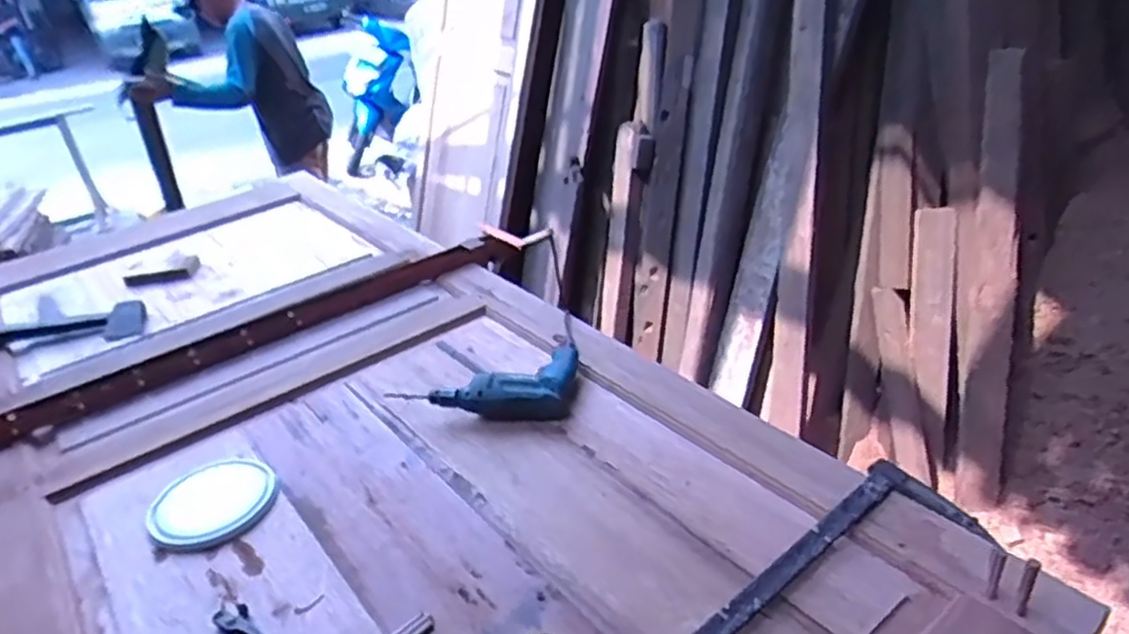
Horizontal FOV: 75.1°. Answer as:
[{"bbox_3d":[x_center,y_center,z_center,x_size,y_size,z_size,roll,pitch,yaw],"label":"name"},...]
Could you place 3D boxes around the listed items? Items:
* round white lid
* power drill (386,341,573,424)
[{"bbox_3d":[-0.508,0.264,1.060,0.180,0.011,0.168,-4,29,2],"label":"round white lid"},{"bbox_3d":[-0.125,0.108,1.226,0.286,0.064,0.165,-2,29,5],"label":"power drill"}]

